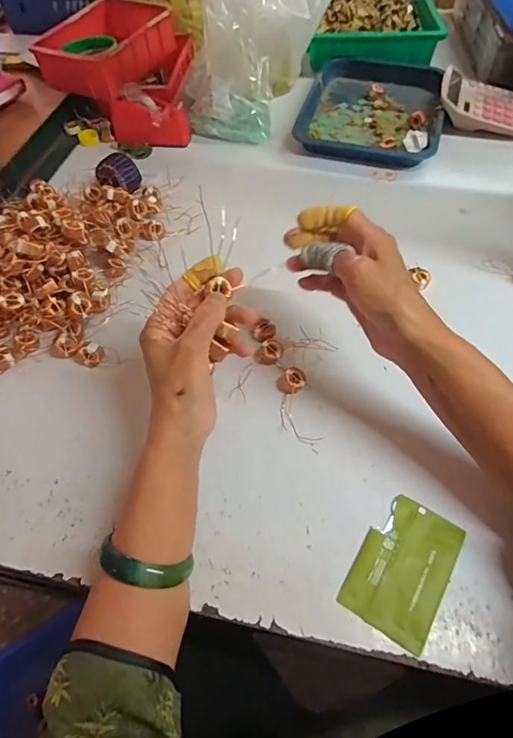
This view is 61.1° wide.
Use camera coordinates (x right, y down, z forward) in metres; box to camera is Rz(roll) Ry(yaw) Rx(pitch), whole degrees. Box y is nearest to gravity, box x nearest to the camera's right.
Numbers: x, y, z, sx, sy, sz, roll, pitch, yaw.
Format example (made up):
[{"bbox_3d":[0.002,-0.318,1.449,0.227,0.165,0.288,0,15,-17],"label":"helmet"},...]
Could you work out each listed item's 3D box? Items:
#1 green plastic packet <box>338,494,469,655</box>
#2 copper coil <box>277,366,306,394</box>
[{"bbox_3d":[0.118,0.156,0.346,0.067,0.004,0.103,28,62,19],"label":"green plastic packet"},{"bbox_3d":[0.035,0.011,0.431,0.027,0.016,0.022,3,57,4],"label":"copper coil"}]

